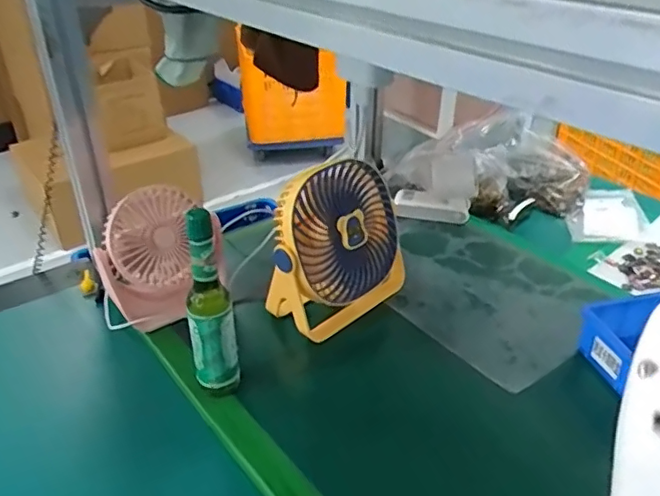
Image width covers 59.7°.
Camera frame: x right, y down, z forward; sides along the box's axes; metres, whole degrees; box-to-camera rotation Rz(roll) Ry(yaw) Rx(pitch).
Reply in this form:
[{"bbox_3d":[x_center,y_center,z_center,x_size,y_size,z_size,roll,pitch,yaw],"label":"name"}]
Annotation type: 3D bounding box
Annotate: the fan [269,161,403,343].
[{"bbox_3d":[0.013,-0.005,0.629,0.086,0.160,0.161,25,39,29],"label":"fan"}]

